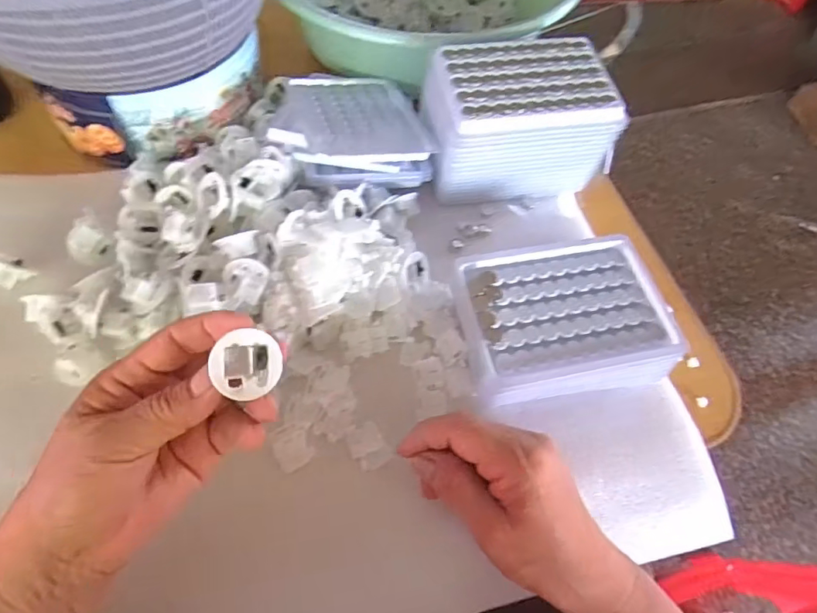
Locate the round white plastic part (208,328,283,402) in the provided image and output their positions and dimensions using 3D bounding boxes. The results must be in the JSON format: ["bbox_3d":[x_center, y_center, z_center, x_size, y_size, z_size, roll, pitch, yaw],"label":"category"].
[{"bbox_3d":[-0.076,0.027,0.246,0.029,0.008,0.028,-6,92,-25],"label":"round white plastic part"}]

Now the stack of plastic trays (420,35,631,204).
[{"bbox_3d":[0.083,-0.144,0.412,0.137,0.082,0.093,-7,61,-7],"label":"stack of plastic trays"}]

